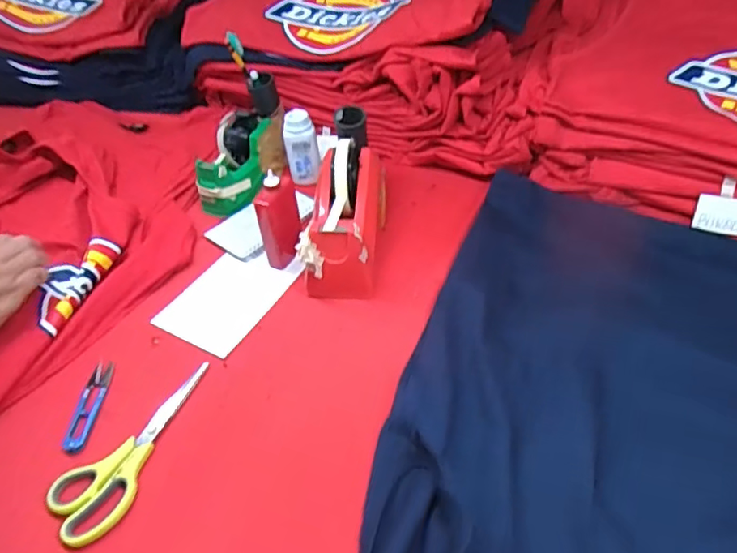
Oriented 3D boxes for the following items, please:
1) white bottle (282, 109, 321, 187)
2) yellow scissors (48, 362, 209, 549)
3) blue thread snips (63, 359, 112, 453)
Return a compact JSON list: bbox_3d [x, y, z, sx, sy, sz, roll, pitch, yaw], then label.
[{"bbox_3d":[-0.091,-0.177,0.771,0.043,0.096,0.029,-12,45,-5],"label":"white bottle"},{"bbox_3d":[-0.223,0.152,0.520,0.069,0.011,0.186,9,47,14],"label":"yellow scissors"},{"bbox_3d":[-0.276,0.126,0.556,0.022,0.006,0.099,-4,45,2],"label":"blue thread snips"}]

